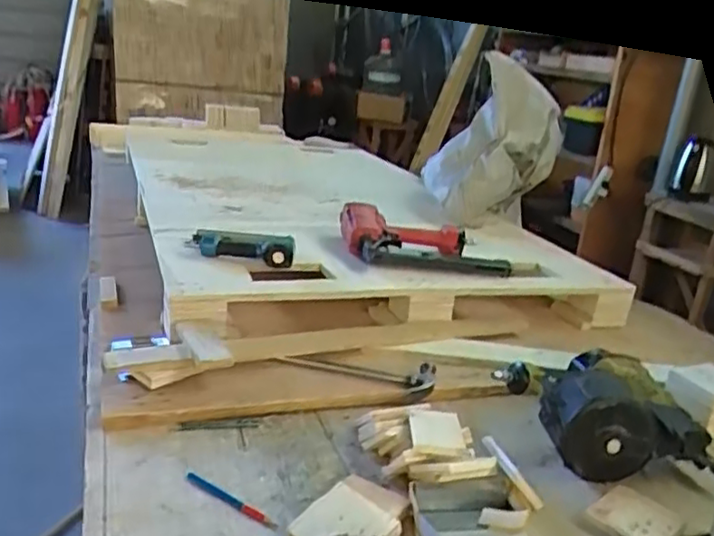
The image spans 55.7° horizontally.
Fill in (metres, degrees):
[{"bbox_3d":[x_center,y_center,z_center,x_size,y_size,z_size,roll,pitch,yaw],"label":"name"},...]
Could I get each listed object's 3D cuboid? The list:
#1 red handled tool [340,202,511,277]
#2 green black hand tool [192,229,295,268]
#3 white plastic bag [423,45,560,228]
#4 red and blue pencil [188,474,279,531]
[{"bbox_3d":[0.133,-0.061,1.365,0.319,0.081,0.176,5,19,-6],"label":"red handled tool"},{"bbox_3d":[-0.210,-0.042,1.232,0.196,0.047,0.062,8,19,2],"label":"green black hand tool"},{"bbox_3d":[0.373,-0.355,1.822,0.331,0.393,0.330,9,19,6],"label":"white plastic bag"},{"bbox_3d":[-0.142,0.261,0.757,0.136,0.007,0.013,18,22,29],"label":"red and blue pencil"}]

